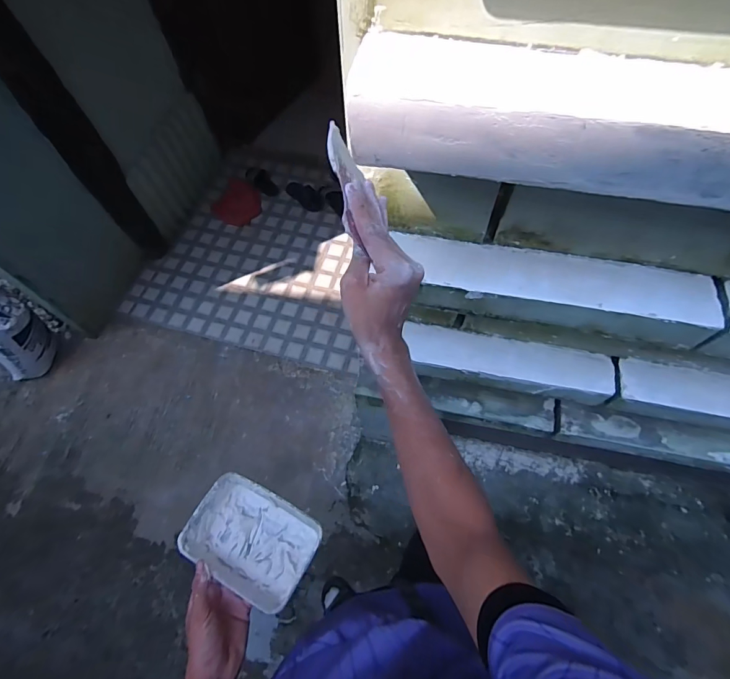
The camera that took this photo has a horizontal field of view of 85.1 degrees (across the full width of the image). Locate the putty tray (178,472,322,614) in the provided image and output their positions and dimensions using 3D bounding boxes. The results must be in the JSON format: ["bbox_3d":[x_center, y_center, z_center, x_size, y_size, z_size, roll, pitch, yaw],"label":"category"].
[{"bbox_3d":[-0.149,0.266,0.531,0.166,0.042,0.116,26,66,14],"label":"putty tray"}]

